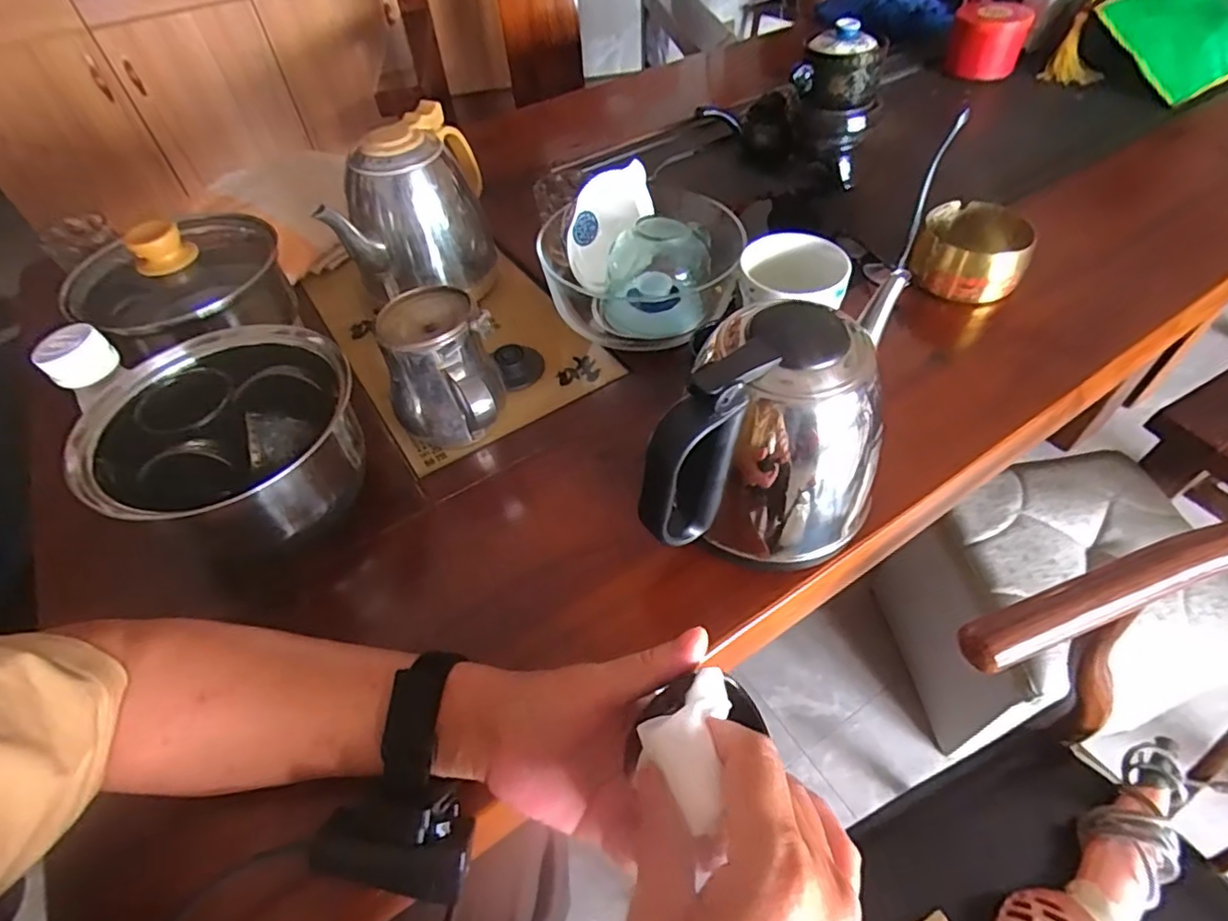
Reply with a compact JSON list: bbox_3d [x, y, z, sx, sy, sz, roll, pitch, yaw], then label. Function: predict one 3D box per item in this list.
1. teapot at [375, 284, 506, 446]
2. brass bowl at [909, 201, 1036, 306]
[{"bbox_3d":[-0.124,-0.055,0.458,0.083,0.107,0.096,-17,51,-12],"label":"teapot"},{"bbox_3d":[0.335,-0.195,0.580,0.093,0.054,0.094,22,54,20],"label":"brass bowl"}]

